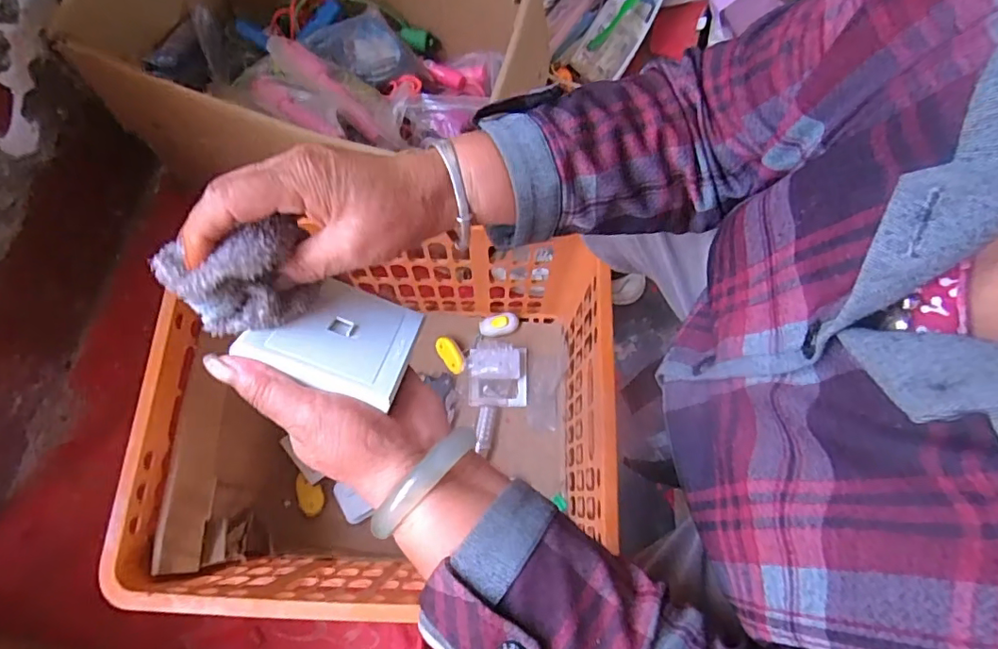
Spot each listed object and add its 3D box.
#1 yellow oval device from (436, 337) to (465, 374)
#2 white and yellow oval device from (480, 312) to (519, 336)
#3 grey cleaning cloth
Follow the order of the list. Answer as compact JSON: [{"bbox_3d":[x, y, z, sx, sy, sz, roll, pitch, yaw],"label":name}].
[{"bbox_3d":[-0.071,0.045,0.795,0.033,0.013,0.060,-39,78,16],"label":"yellow oval device"},{"bbox_3d":[0.001,0.000,0.810,0.059,0.018,0.032,-9,73,-3],"label":"white and yellow oval device"},{"bbox_3d":[-0.134,-0.022,0.281,0.068,0.052,0.050,-14,73,-5],"label":"grey cleaning cloth"}]

